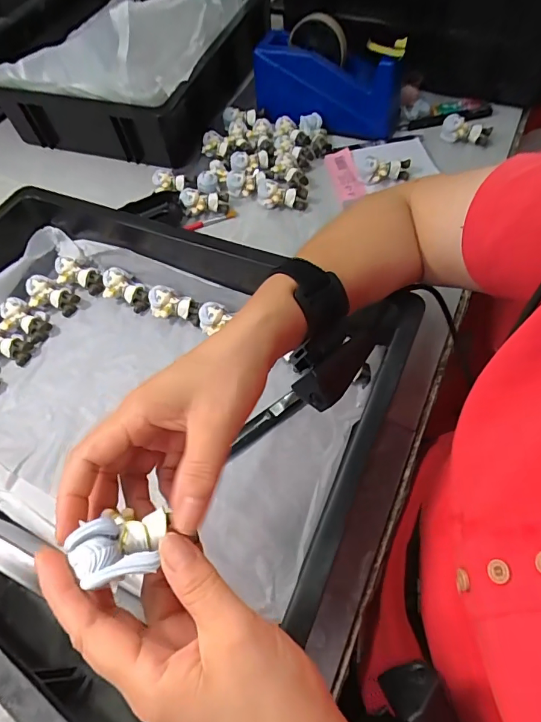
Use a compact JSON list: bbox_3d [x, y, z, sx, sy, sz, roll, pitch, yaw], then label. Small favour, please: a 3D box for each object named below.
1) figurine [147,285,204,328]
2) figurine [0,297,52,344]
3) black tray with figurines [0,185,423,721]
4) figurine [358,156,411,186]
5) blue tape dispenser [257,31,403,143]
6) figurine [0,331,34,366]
[{"bbox_3d":[-0.104,-0.059,0.470,0.060,0.026,0.036,22,62,0],"label":"figurine"},{"bbox_3d":[-0.270,-0.043,0.476,0.052,0.030,0.041,39,69,23],"label":"figurine"},{"bbox_3d":[-0.144,0.021,0.397,0.484,0.095,0.314,23,63,17],"label":"black tray with figurines"},{"bbox_3d":[0.143,-0.239,0.544,0.062,0.022,0.030,3,59,6],"label":"figurine"},{"bbox_3d":[0.072,-0.355,0.573,0.200,0.100,0.050,7,60,8],"label":"blue tape dispenser"},{"bbox_3d":[-0.287,-0.016,0.462,0.055,0.031,0.041,29,65,20],"label":"figurine"}]

